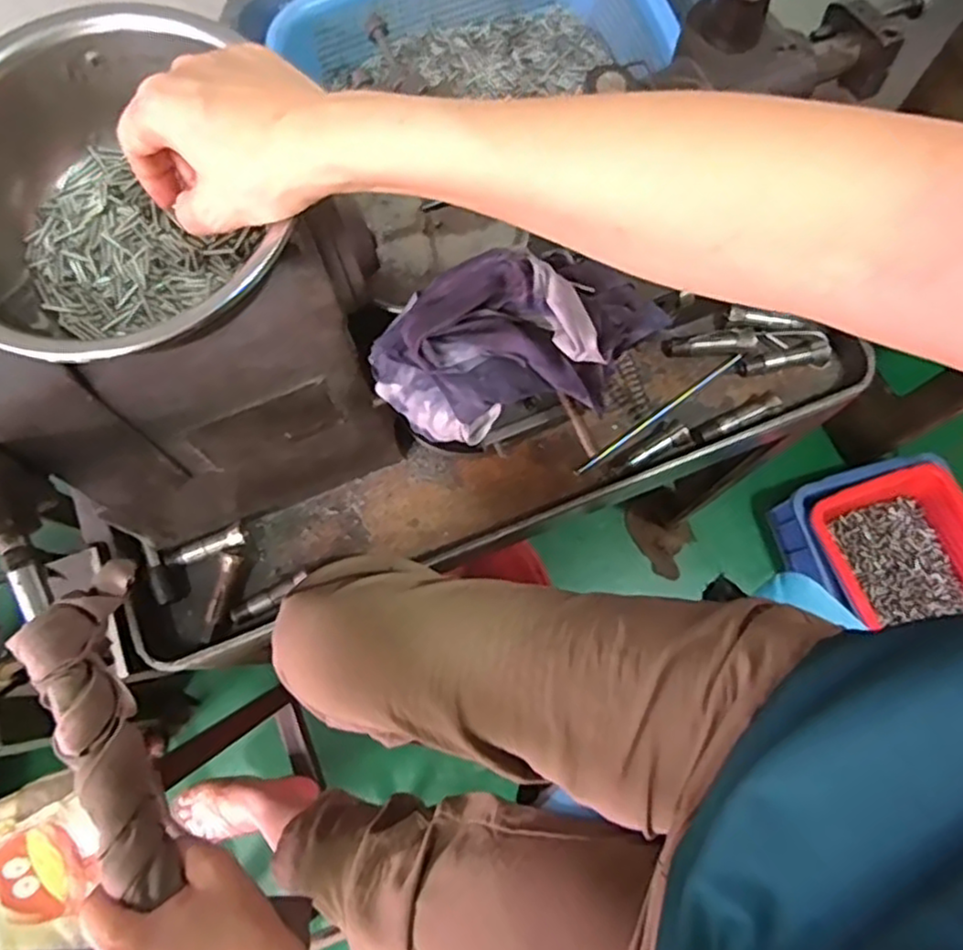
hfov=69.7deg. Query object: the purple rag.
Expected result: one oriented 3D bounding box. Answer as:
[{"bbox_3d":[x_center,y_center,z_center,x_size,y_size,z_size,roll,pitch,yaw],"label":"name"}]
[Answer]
[{"bbox_3d":[0.016,-0.077,0.420,0.166,0.069,0.086,-14,77,-2],"label":"purple rag"}]

